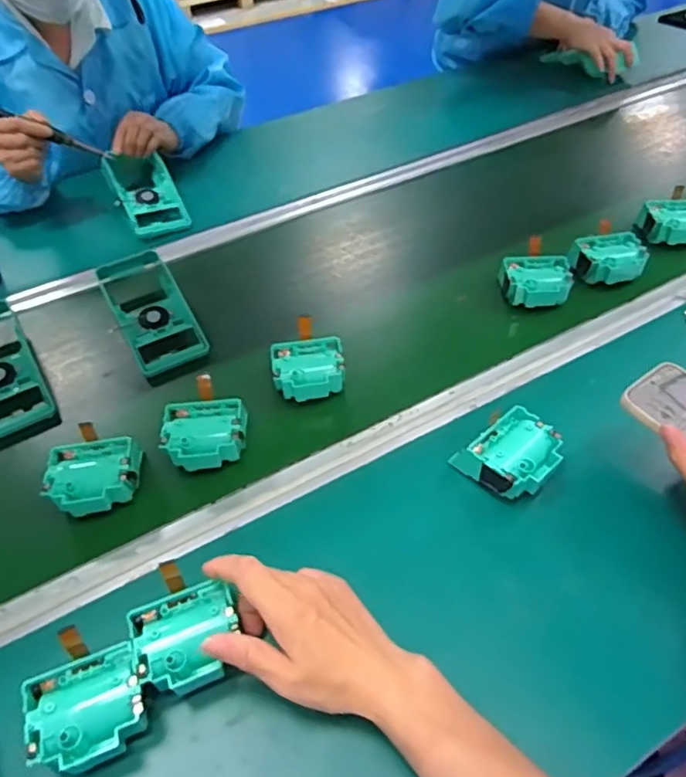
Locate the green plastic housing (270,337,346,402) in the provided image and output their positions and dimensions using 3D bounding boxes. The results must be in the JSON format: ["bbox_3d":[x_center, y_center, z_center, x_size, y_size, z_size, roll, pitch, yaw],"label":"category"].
[{"bbox_3d":[-0.036,-0.022,0.650,0.074,0.026,0.069,-6,46,-2],"label":"green plastic housing"}]

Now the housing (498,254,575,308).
[{"bbox_3d":[0.233,-0.128,0.744,0.082,0.036,0.069,7,47,10],"label":"housing"}]

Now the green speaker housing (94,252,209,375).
[{"bbox_3d":[-0.241,-0.097,0.751,0.094,0.049,0.198,-23,49,-18],"label":"green speaker housing"}]

